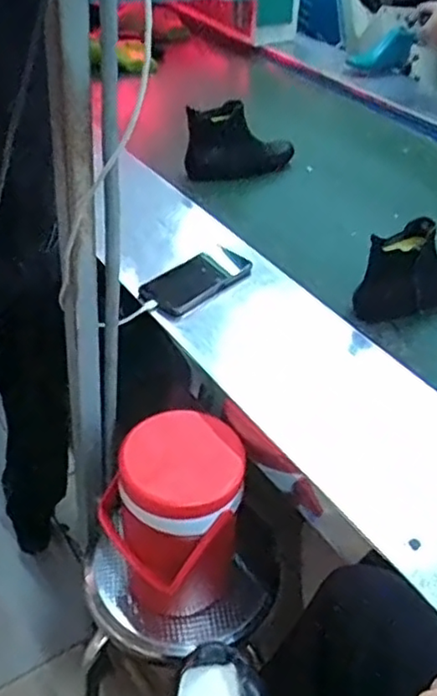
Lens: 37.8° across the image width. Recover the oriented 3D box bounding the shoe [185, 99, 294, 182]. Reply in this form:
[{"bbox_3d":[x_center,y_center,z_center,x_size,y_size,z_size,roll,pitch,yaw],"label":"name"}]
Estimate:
[{"bbox_3d":[0.054,-0.412,1.290,0.247,0.145,0.084,-18,48,-25],"label":"shoe"}]

